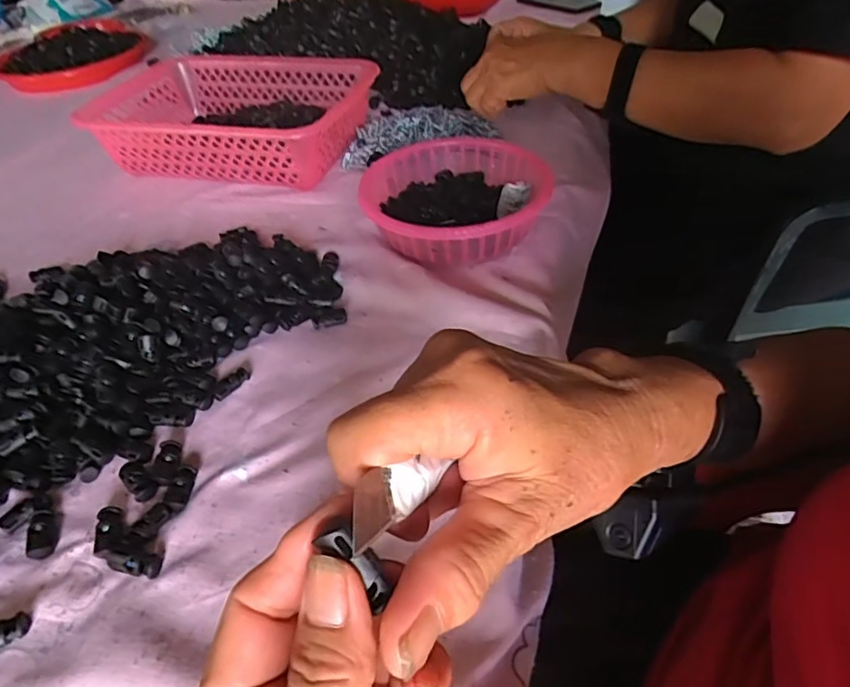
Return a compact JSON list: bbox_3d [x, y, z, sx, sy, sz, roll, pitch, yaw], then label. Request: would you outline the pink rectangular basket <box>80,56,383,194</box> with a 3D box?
[{"bbox_3d":[-0.229,-0.267,0.663,0.302,0.074,0.197,9,46,12],"label":"pink rectangular basket"}]

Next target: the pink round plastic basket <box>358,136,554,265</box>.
[{"bbox_3d":[0.028,-0.133,0.522,0.169,0.049,0.168,-2,45,2],"label":"pink round plastic basket"}]

